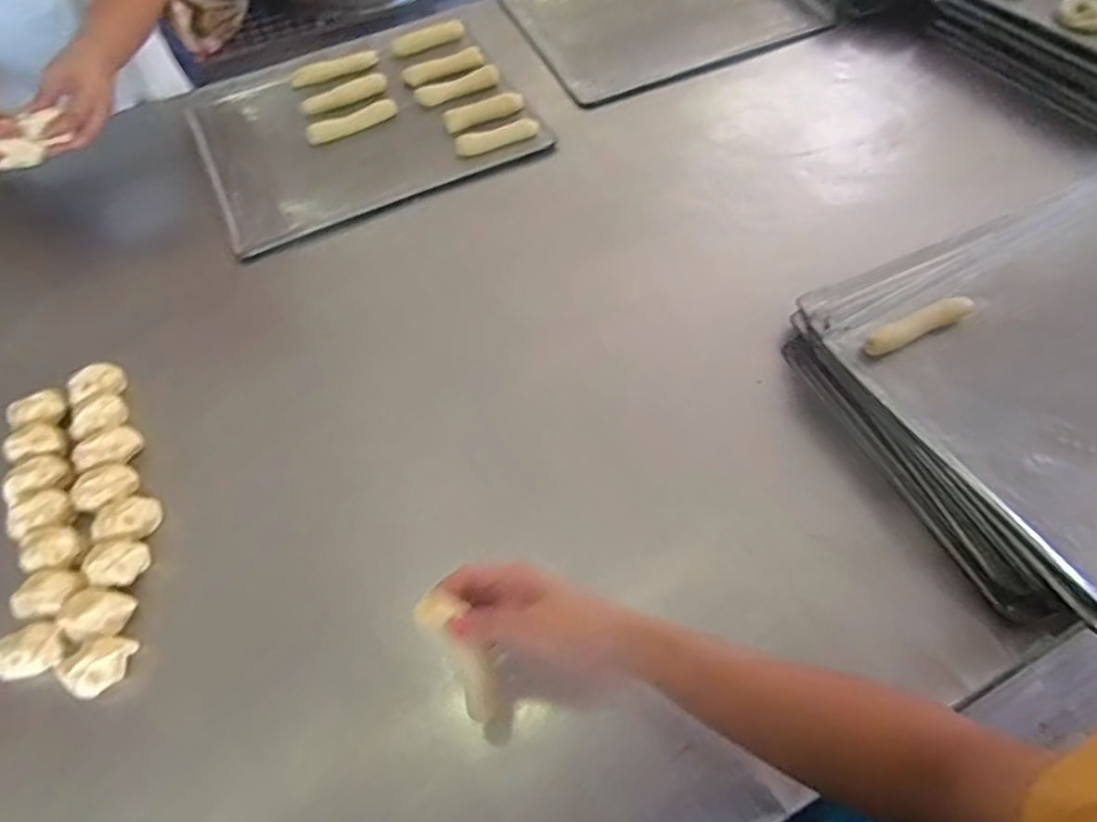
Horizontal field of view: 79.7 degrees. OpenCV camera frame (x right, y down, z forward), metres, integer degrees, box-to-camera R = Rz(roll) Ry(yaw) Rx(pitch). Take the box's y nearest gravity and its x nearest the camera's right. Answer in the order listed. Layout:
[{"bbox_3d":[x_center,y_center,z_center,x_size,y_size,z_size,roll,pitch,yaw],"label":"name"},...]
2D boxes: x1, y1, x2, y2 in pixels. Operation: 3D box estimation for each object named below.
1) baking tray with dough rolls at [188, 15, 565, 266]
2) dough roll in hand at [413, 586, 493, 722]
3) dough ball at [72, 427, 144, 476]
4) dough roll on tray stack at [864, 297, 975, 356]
[{"bbox_3d":[-0.266,-0.419,0.933,0.440,0.031,0.328,-25,63,-13],"label":"baking tray with dough rolls"},{"bbox_3d":[-0.063,0.178,0.472,0.028,0.017,0.104,-26,99,-13],"label":"dough roll in hand"},{"bbox_3d":[-0.455,0.038,0.670,0.066,0.026,0.049,-26,63,-13],"label":"dough ball"},{"bbox_3d":[0.368,-0.086,0.648,0.121,0.017,0.024,-22,62,-11],"label":"dough roll on tray stack"}]

